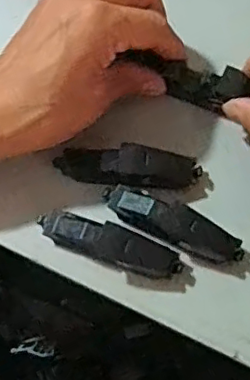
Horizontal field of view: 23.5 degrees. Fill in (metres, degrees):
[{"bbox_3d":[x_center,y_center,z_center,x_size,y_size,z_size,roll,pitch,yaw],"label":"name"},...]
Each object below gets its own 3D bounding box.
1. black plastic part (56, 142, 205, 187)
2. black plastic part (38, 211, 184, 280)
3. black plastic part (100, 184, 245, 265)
[{"bbox_3d":[0.001,-0.014,0.340,0.080,0.019,0.019,5,75,1],"label":"black plastic part"},{"bbox_3d":[-0.009,0.030,0.326,0.080,0.024,0.020,22,76,5],"label":"black plastic part"},{"bbox_3d":[0.026,0.019,0.328,0.080,0.025,0.020,26,77,7],"label":"black plastic part"}]

